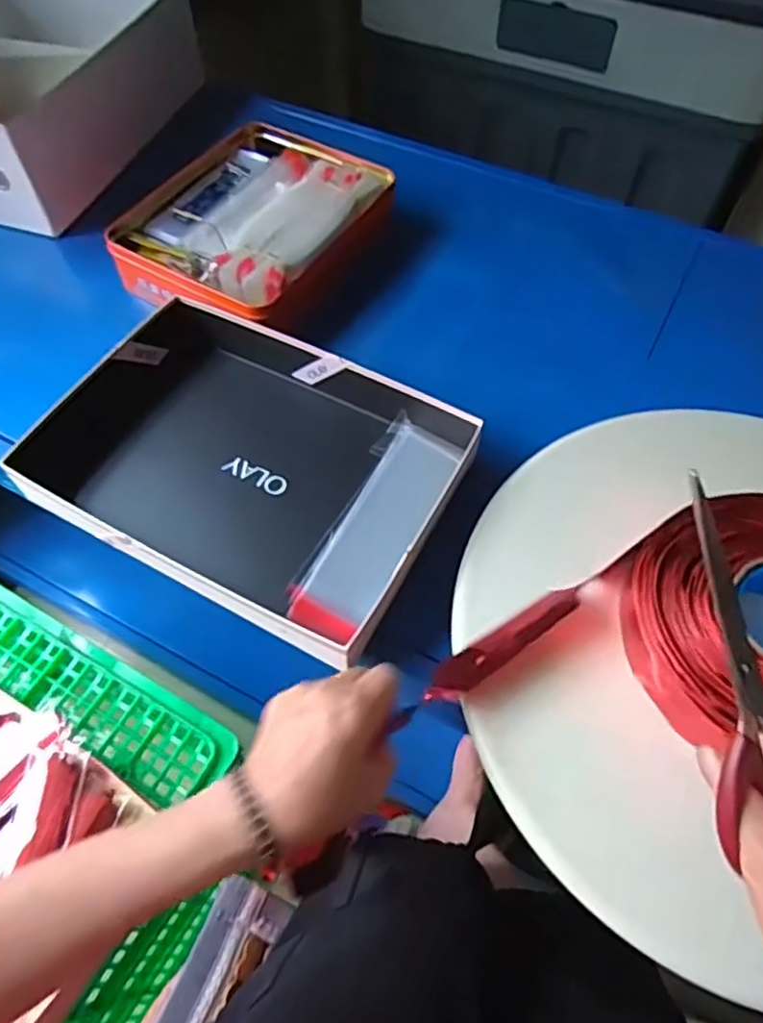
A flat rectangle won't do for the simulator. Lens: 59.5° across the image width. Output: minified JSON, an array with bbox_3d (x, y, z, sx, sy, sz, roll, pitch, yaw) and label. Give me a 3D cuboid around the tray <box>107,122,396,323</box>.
[{"bbox_3d":[-0.120,-0.297,0.678,0.221,0.060,0.271,27,63,16],"label":"tray"}]

